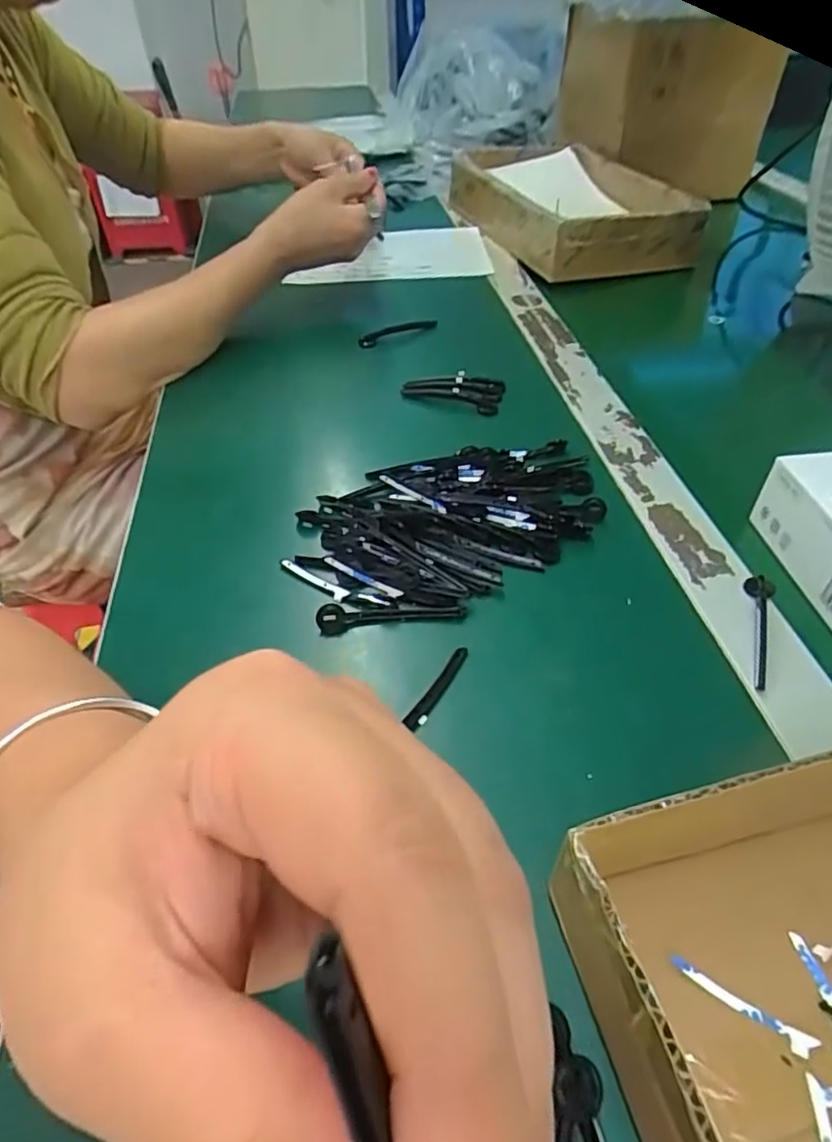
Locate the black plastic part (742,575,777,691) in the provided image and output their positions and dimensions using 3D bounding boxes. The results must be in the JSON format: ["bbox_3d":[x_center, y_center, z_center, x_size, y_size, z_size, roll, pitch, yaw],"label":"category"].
[{"bbox_3d":[0.168,0.028,0.310,0.013,0.005,0.071,14,47,15],"label":"black plastic part"}]

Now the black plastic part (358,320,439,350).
[{"bbox_3d":[-0.015,-0.205,0.547,0.071,0.013,0.012,-20,47,-14],"label":"black plastic part"}]

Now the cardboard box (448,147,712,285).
[{"bbox_3d":[0.171,-0.411,0.701,0.193,0.058,0.267,-19,47,-13],"label":"cardboard box"}]

